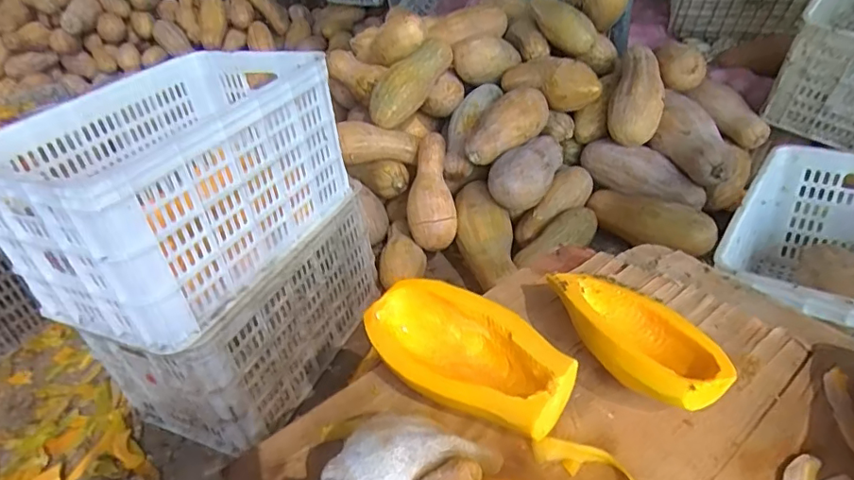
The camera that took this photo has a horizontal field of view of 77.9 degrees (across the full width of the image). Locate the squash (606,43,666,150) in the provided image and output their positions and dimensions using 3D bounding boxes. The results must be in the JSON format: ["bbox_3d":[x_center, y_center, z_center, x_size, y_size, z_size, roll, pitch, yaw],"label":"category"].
[{"bbox_3d":[0.549,-0.404,1.375,0.128,0.112,0.306,7,66,20],"label":"squash"}]

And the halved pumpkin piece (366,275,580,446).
[{"bbox_3d":[0.037,0.129,0.570,0.231,0.086,0.116,15,40,29],"label":"halved pumpkin piece"}]

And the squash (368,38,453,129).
[{"bbox_3d":[-0.044,-0.434,1.451,0.288,0.103,0.103,-47,42,0],"label":"squash"}]

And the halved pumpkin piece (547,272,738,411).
[{"bbox_3d":[0.221,0.103,0.578,0.124,0.078,0.217,-19,36,-15],"label":"halved pumpkin piece"}]

